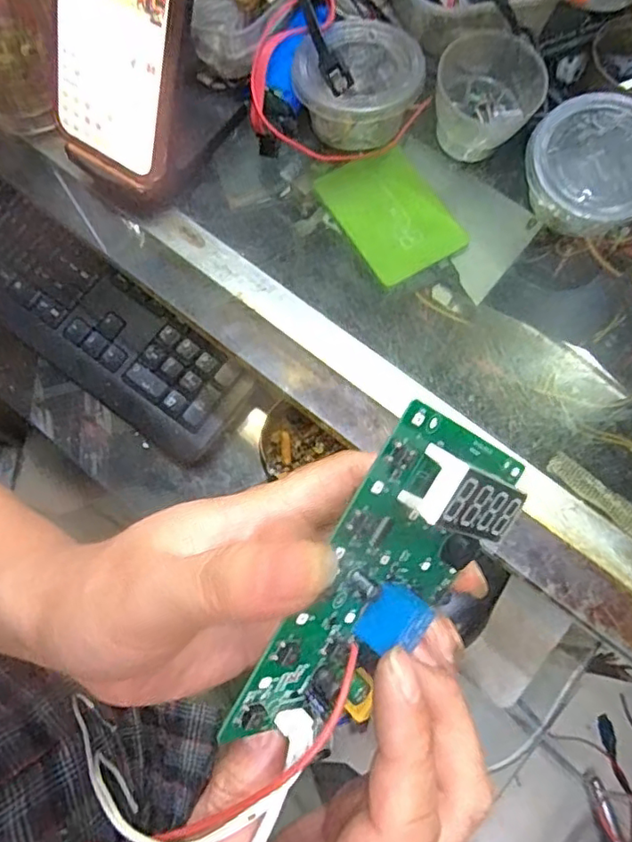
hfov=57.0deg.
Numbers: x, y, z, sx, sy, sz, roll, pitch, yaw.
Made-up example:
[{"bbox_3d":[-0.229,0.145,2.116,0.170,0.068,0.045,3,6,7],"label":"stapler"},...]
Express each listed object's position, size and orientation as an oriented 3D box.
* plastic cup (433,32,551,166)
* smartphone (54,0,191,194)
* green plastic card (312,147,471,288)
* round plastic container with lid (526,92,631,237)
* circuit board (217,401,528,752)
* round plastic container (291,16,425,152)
[{"bbox_3d":[0.105,-0.200,0.362,0.058,0.047,0.050,-5,72,-2],"label":"plastic cup"},{"bbox_3d":[-0.104,-0.216,0.308,0.078,0.167,0.019,35,45,10],"label":"smartphone"},{"bbox_3d":[0.051,-0.142,0.398,0.069,0.008,0.095,-31,75,-10],"label":"green plastic card"},{"bbox_3d":[0.166,-0.150,0.347,0.079,0.043,0.075,-1,85,9],"label":"round plastic container with lid"},{"bbox_3d":[0.030,0.056,0.189,0.017,0.087,0.108,33,97,41],"label":"circuit board"},{"bbox_3d":[0.026,-0.209,0.363,0.074,0.052,0.070,0,72,0],"label":"round plastic container"}]

